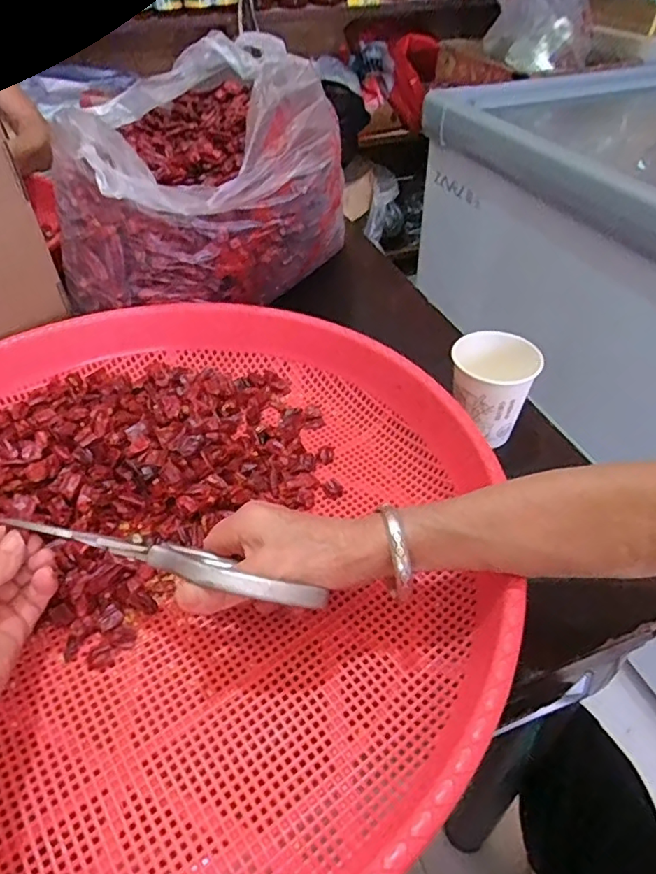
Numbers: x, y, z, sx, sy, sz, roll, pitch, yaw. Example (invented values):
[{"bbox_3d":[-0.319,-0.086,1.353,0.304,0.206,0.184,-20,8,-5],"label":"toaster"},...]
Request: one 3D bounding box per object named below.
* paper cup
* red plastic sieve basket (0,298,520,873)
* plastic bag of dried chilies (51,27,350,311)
[{"bbox_3d":[0.145,-0.045,0.497,0.072,0.077,0.071,-1,44,1],"label":"paper cup"},{"bbox_3d":[-0.137,0.067,0.408,0.486,0.069,0.493,-1,44,1],"label":"red plastic sieve basket"},{"bbox_3d":[-0.140,-0.295,0.638,0.305,0.205,0.327,3,44,4],"label":"plastic bag of dried chilies"}]

